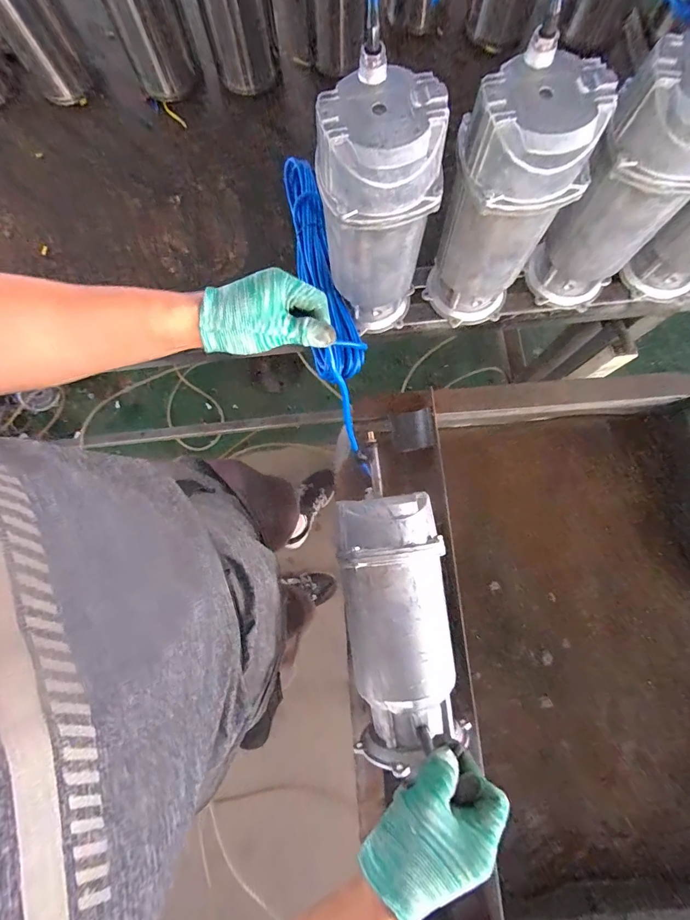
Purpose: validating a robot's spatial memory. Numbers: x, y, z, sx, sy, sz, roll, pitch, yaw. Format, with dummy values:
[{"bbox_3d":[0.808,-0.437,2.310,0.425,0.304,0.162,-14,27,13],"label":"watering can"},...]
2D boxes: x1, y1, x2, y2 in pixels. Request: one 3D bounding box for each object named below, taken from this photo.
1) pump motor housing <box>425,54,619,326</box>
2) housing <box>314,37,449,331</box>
[{"bbox_3d":[0.190,-0.305,0.507,0.126,0.292,0.117,-4,79,0],"label":"pump motor housing"},{"bbox_3d":[0.037,-0.286,0.504,0.133,0.289,0.112,7,79,2],"label":"housing"}]

